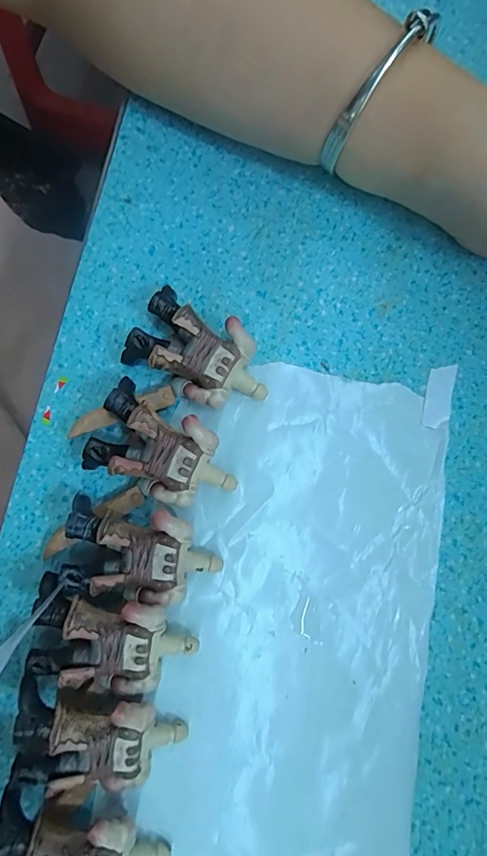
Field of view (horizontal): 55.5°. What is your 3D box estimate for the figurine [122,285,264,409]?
[{"bbox_3d":[-0.018,-0.030,0.193,0.058,0.020,0.035,27,81,3],"label":"figurine"}]

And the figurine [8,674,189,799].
[{"bbox_3d":[-0.052,0.112,0.167,0.057,0.025,0.032,13,80,1],"label":"figurine"}]

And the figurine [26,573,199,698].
[{"bbox_3d":[-0.049,0.080,0.174,0.059,0.024,0.036,16,80,1],"label":"figurine"}]

